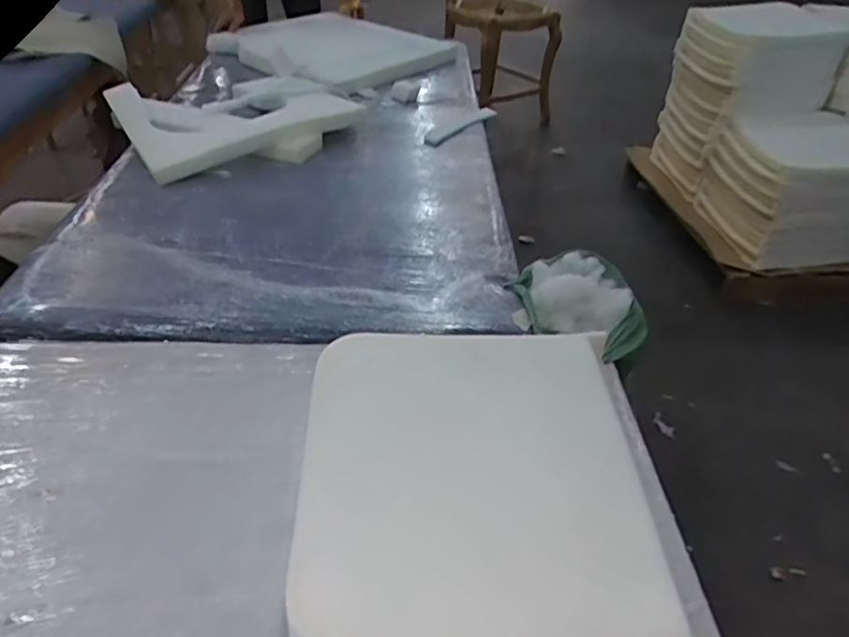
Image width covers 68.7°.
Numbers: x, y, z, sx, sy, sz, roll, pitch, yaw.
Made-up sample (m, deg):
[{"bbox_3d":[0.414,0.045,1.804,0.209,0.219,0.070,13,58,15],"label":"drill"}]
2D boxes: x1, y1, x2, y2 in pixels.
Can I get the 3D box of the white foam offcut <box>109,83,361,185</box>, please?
[{"bbox_3d":[-0.458,-0.512,1.577,0.605,0.104,0.384,-19,43,-25],"label":"white foam offcut"}]

